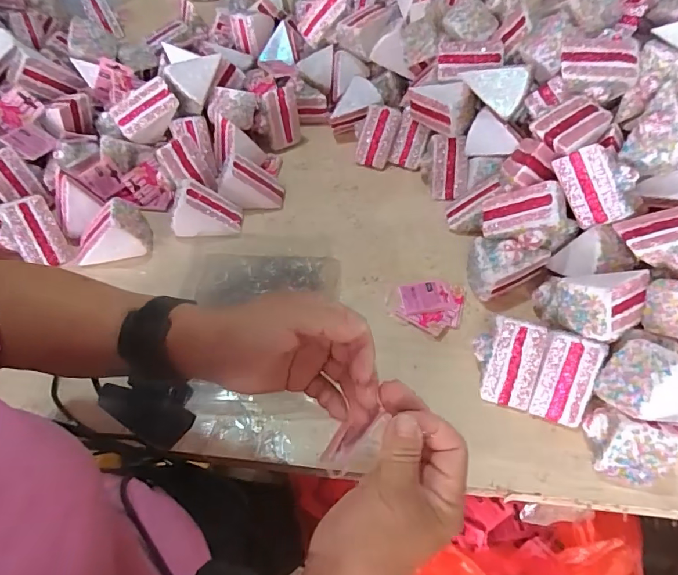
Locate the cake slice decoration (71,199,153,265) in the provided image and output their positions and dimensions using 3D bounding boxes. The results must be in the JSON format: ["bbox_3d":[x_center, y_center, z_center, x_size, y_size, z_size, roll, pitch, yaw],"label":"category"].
[{"bbox_3d":[-0.294,-0.070,0.598,0.092,0.057,0.057,-24,57,-17],"label":"cake slice decoration"}]

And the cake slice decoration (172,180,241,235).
[{"bbox_3d":[-0.178,-0.105,0.618,0.088,0.055,0.051,-3,53,-3],"label":"cake slice decoration"}]

